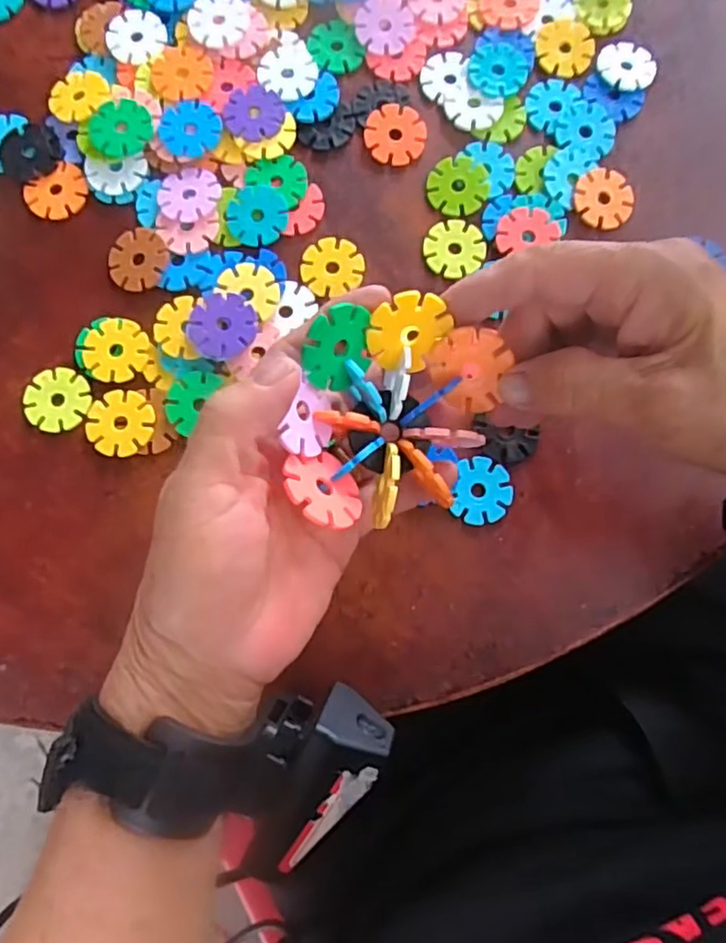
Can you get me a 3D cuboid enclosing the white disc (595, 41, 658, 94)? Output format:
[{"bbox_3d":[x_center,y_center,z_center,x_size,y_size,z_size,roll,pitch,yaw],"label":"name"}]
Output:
[{"bbox_3d":[0.143,-0.220,0.349,0.030,0.004,0.031,0,80,-1],"label":"white disc"}]

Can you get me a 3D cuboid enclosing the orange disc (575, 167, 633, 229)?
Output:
[{"bbox_3d":[0.124,-0.140,0.330,0.030,0.004,0.031,0,80,-1],"label":"orange disc"}]

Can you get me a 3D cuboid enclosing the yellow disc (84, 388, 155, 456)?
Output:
[{"bbox_3d":[-0.116,-0.023,0.308,0.033,0.004,0.031,0,80,-1],"label":"yellow disc"}]

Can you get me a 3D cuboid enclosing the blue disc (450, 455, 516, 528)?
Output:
[{"bbox_3d":[0.057,0.009,0.306,0.027,0.004,0.031,11,80,1],"label":"blue disc"}]

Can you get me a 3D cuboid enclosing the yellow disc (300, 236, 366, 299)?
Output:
[{"bbox_3d":[-0.015,-0.104,0.326,0.030,0.004,0.030,0,80,-1],"label":"yellow disc"}]

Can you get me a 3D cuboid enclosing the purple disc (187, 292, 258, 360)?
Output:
[{"bbox_3d":[-0.068,-0.070,0.313,0.032,0.006,0.033,0,80,-1],"label":"purple disc"}]

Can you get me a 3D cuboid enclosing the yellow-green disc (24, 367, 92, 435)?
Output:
[{"bbox_3d":[-0.147,-0.035,0.311,0.030,0.004,0.030,0,80,-1],"label":"yellow-green disc"}]

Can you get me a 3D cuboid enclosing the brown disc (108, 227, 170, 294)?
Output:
[{"bbox_3d":[-0.112,-0.106,0.323,0.030,0.004,0.032,0,80,-1],"label":"brown disc"}]

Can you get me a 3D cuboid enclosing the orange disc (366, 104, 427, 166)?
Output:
[{"bbox_3d":[0.017,-0.176,0.338,0.031,0.004,0.031,0,80,-1],"label":"orange disc"}]

